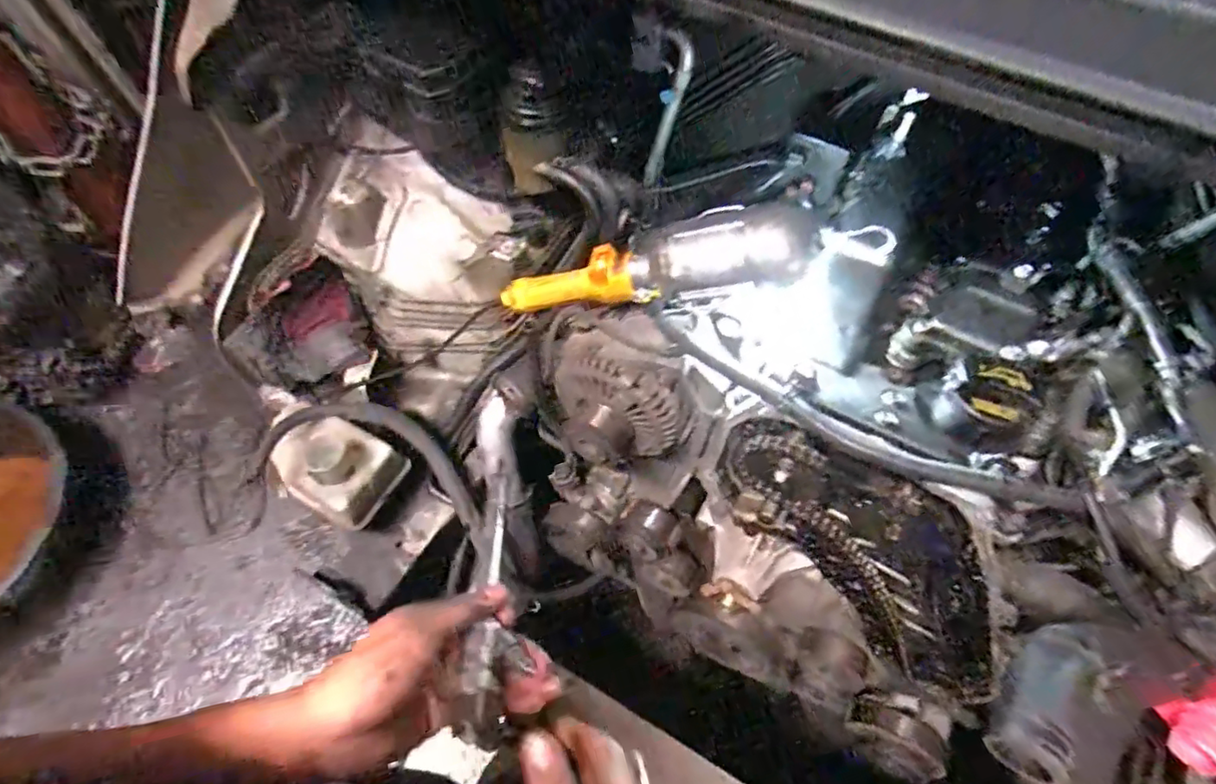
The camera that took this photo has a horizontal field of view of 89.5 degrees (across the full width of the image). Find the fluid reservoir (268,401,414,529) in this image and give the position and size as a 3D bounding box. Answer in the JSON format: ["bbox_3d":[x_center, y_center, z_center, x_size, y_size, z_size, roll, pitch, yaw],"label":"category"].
[{"bbox_3d":[-0.352,0.095,0.789,0.152,0.080,0.113,27,64,12],"label":"fluid reservoir"}]

